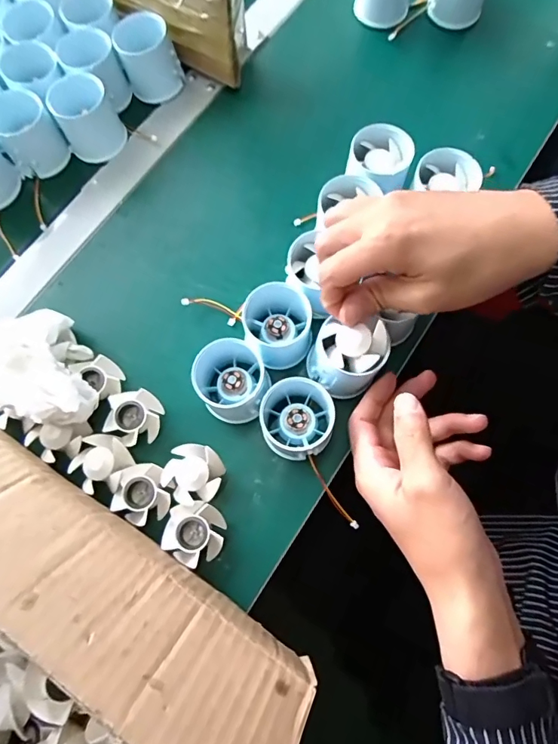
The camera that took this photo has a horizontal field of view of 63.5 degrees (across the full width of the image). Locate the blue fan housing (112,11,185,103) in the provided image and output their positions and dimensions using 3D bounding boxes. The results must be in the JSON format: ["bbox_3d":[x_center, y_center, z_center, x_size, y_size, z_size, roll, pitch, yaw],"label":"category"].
[{"bbox_3d":[-0.129,-0.310,0.441,0.051,0.050,0.062,-21,73,-4],"label":"blue fan housing"}]

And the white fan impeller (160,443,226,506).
[{"bbox_3d":[-0.064,0.077,0.342,0.043,0.016,0.043,-1,73,2],"label":"white fan impeller"}]

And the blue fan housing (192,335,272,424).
[{"bbox_3d":[-0.037,0.005,0.344,0.059,0.046,0.053,30,76,11],"label":"blue fan housing"}]

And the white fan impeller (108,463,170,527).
[{"bbox_3d":[-0.103,0.091,0.336,0.041,0.018,0.042,-1,73,2],"label":"white fan impeller"}]

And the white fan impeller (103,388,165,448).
[{"bbox_3d":[-0.114,0.036,0.354,0.039,0.019,0.042,-1,73,2],"label":"white fan impeller"}]

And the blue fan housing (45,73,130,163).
[{"bbox_3d":[-0.179,-0.237,0.420,0.054,0.045,0.055,-34,75,-8],"label":"blue fan housing"}]

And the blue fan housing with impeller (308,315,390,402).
[{"bbox_3d":[0.050,-0.011,0.335,0.050,0.055,0.047,27,76,10],"label":"blue fan housing with impeller"}]

